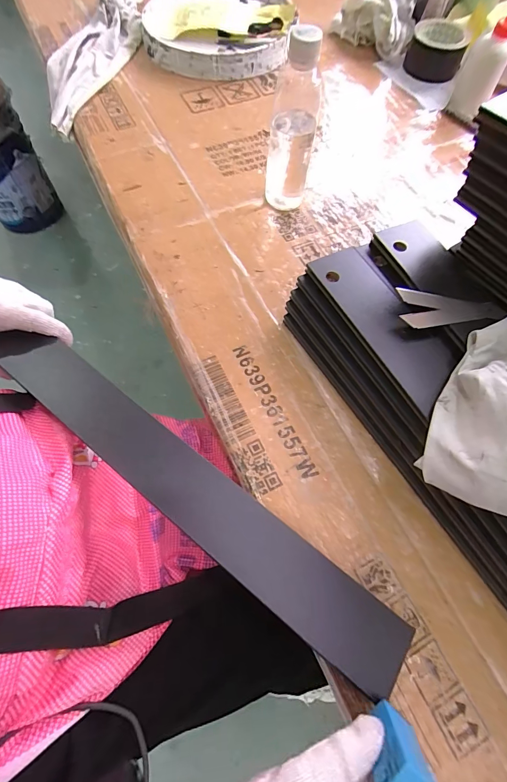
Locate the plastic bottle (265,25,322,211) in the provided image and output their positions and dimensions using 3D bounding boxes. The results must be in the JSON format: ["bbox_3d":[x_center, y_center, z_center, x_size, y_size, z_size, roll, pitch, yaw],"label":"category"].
[{"bbox_3d":[0.049,-0.322,0.431,0.054,0.191,0.052,7,64,0],"label":"plastic bottle"}]

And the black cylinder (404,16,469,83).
[{"bbox_3d":[0.322,-0.602,0.619,0.093,0.058,0.102,19,65,6],"label":"black cylinder"}]

